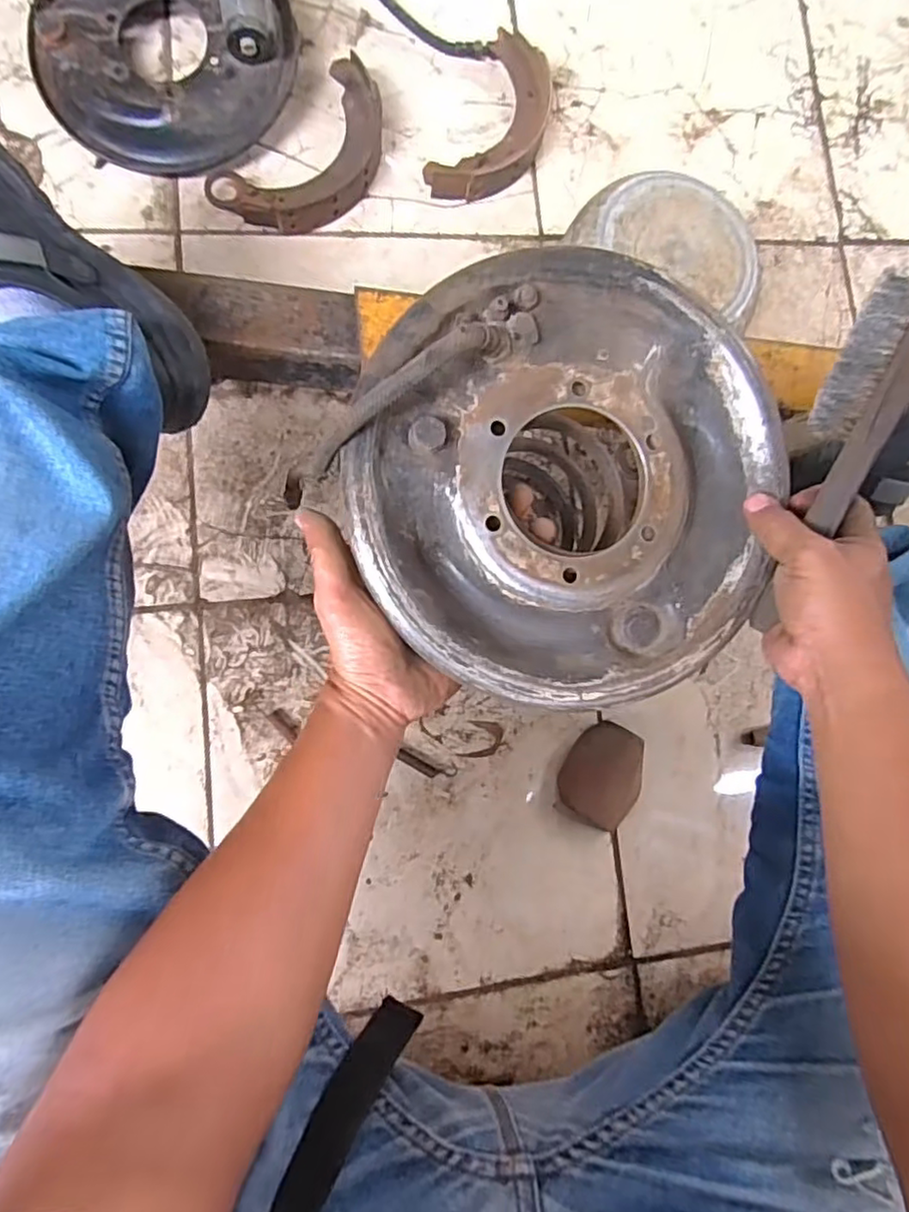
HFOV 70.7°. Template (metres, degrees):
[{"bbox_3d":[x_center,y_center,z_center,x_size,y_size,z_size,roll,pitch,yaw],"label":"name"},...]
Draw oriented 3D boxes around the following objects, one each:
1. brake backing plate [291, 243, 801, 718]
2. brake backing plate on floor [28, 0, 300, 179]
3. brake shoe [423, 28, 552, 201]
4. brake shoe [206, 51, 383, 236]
[{"bbox_3d":[0.072,-0.073,0.378,0.260,0.074,0.255,1,85,-8],"label":"brake backing plate"},{"bbox_3d":[-0.301,-0.582,0.661,0.257,0.081,0.231,4,85,-8],"label":"brake backing plate on floor"},{"bbox_3d":[0.053,-0.552,0.739,0.098,0.035,0.215,26,82,-5],"label":"brake shoe"},{"bbox_3d":[-0.154,-0.486,0.701,0.116,0.034,0.217,45,81,-3],"label":"brake shoe"}]

